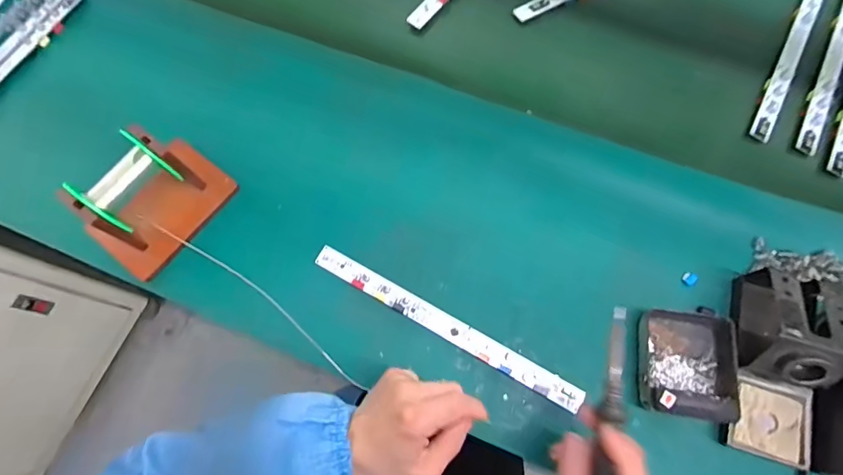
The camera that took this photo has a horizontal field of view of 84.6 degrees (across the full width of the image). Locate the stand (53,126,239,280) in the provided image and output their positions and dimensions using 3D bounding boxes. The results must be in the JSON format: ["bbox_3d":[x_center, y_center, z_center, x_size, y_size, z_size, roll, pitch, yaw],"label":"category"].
[{"bbox_3d":[-0.272,-0.038,0.469,0.077,0.103,0.137,34,76,13],"label":"stand"}]

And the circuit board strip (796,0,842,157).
[{"bbox_3d":[0.489,-0.219,0.543,0.023,0.006,0.281,26,74,10],"label":"circuit board strip"}]

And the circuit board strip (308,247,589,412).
[{"bbox_3d":[0.021,0.086,0.455,0.287,0.006,0.023,28,78,11],"label":"circuit board strip"}]

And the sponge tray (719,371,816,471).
[{"bbox_3d":[0.312,0.161,0.419,0.071,0.013,0.072,18,73,8],"label":"sponge tray"}]

